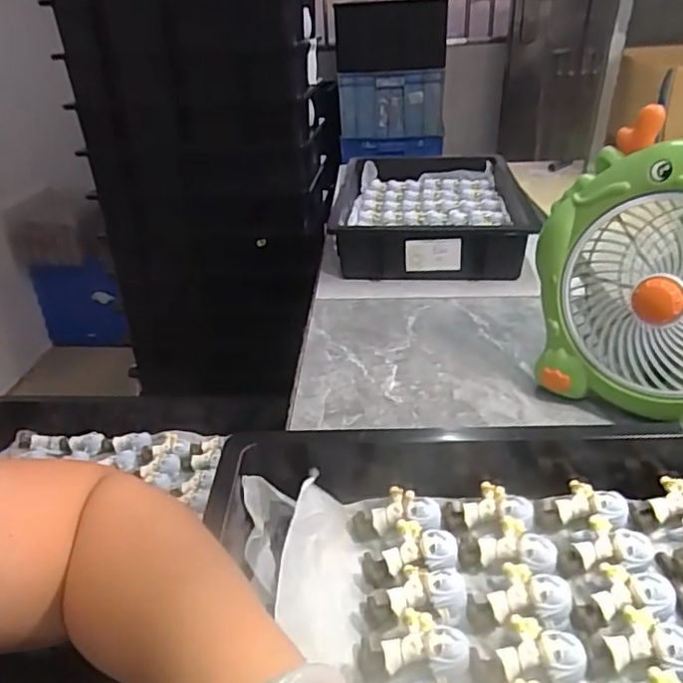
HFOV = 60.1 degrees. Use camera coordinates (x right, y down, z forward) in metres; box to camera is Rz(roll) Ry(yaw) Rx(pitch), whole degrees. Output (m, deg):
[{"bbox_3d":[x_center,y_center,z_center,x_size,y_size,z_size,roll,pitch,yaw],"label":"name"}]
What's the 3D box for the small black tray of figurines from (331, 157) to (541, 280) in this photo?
[{"bbox_3d":[0.162,-0.236,1.072,0.318,0.115,0.448,3,29,9],"label":"small black tray of figurines"}]

